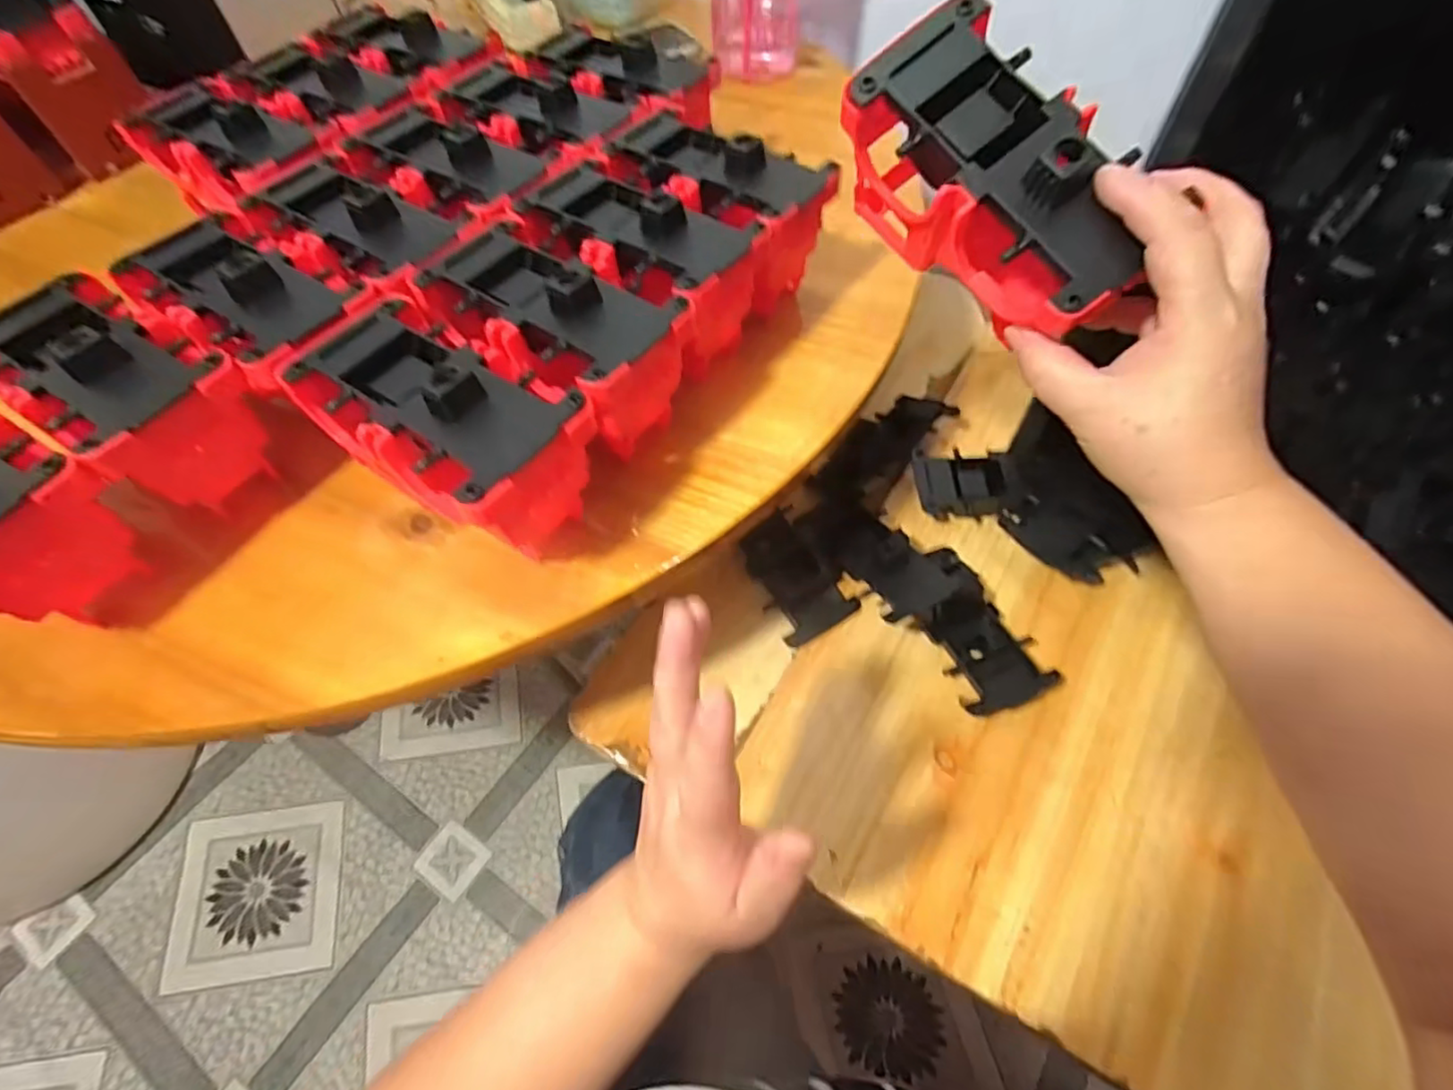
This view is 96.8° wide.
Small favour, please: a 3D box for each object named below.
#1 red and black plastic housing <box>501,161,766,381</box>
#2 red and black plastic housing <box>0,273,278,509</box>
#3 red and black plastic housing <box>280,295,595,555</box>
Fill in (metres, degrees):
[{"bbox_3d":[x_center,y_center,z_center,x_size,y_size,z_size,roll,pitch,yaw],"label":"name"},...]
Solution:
[{"bbox_3d":[-0.055,-0.169,0.413,0.158,0.108,0.085,35,65,22],"label":"red and black plastic housing"},{"bbox_3d":[-0.328,-0.075,0.357,0.154,0.093,0.082,28,62,18],"label":"red and black plastic housing"},{"bbox_3d":[-0.147,-0.054,0.346,0.154,0.102,0.080,32,64,20],"label":"red and black plastic housing"}]

